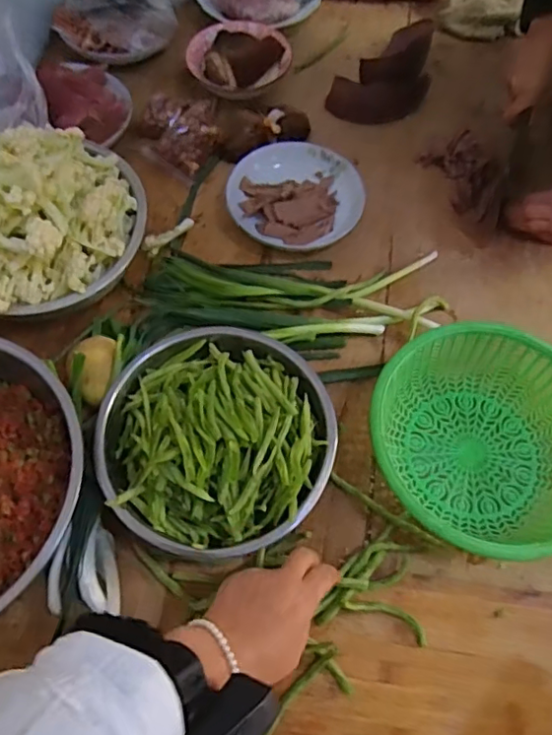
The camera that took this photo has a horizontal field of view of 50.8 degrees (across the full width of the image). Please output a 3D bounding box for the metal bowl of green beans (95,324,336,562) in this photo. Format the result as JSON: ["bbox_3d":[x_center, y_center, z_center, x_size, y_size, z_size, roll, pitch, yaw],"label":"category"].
[{"bbox_3d":[-0.057,0.065,0.560,0.211,0.083,0.224,0,63,0],"label":"metal bowl of green beans"}]

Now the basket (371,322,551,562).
[{"bbox_3d":[0.208,0.073,0.581,0.219,0.079,0.220,0,63,0],"label":"basket"}]

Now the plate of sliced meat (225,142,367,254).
[{"bbox_3d":[0.025,-0.224,0.751,0.161,0.045,0.153,0,63,0],"label":"plate of sliced meat"}]

